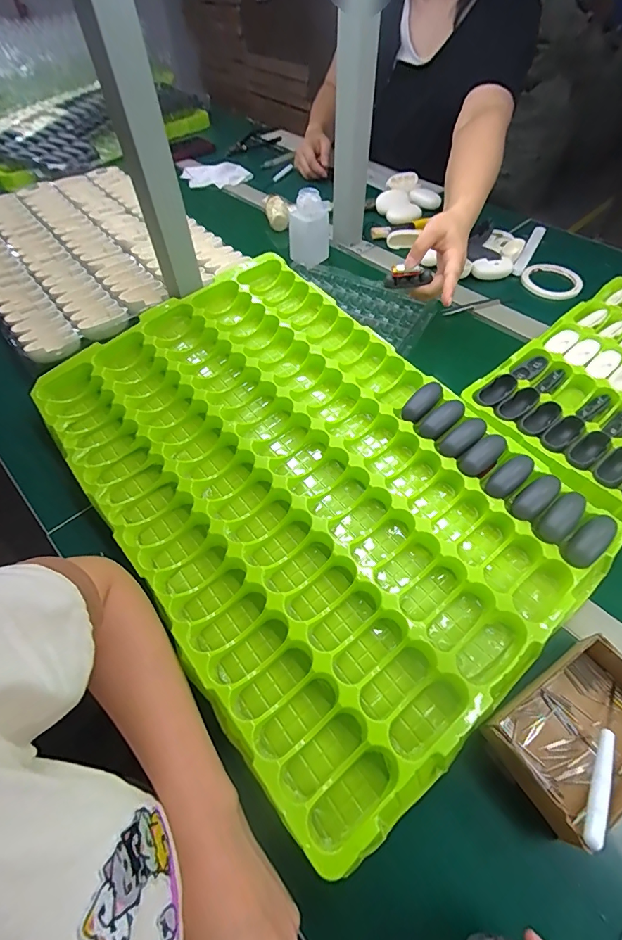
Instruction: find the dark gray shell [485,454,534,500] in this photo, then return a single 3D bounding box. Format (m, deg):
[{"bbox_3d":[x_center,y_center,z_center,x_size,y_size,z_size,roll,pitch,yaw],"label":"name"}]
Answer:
[{"bbox_3d":[0.204,0.005,0.419,0.061,0.021,0.024,-36,61,-21],"label":"dark gray shell"}]

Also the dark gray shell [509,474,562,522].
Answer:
[{"bbox_3d":[0.226,0.025,0.409,0.065,0.015,0.027,-37,62,-22],"label":"dark gray shell"}]

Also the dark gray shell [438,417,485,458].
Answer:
[{"bbox_3d":[0.164,-0.036,0.441,0.060,0.016,0.025,-37,60,-9],"label":"dark gray shell"}]

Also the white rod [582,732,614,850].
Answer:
[{"bbox_3d":[0.196,0.210,0.276,0.011,0.008,0.080,32,45,22],"label":"white rod"}]

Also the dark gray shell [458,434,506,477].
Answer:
[{"bbox_3d":[0.182,-0.016,0.436,0.062,0.022,0.028,-38,62,-23],"label":"dark gray shell"}]

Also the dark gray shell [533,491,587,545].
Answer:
[{"bbox_3d":[0.243,0.044,0.395,0.064,0.015,0.026,-37,62,-22],"label":"dark gray shell"}]

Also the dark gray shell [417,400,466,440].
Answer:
[{"bbox_3d":[0.146,-0.059,0.454,0.061,0.020,0.022,-37,60,-9],"label":"dark gray shell"}]

